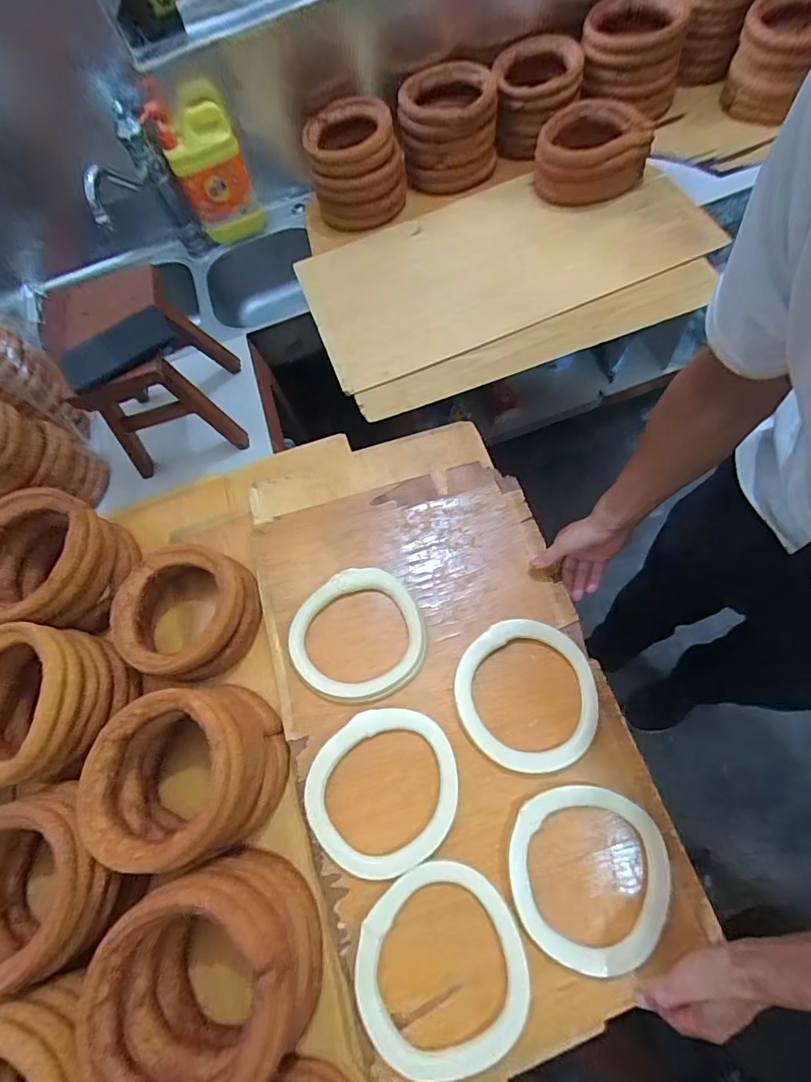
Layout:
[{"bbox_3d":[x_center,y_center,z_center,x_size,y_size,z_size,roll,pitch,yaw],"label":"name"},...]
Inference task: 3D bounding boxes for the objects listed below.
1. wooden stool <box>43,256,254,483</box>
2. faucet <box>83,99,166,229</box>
[{"bbox_3d":[-0.419,-0.285,0.800,0.207,0.252,0.223,-13,66,-5],"label":"wooden stool"},{"bbox_3d":[-0.543,-0.699,0.878,0.073,0.153,0.214,3,69,10],"label":"faucet"}]

